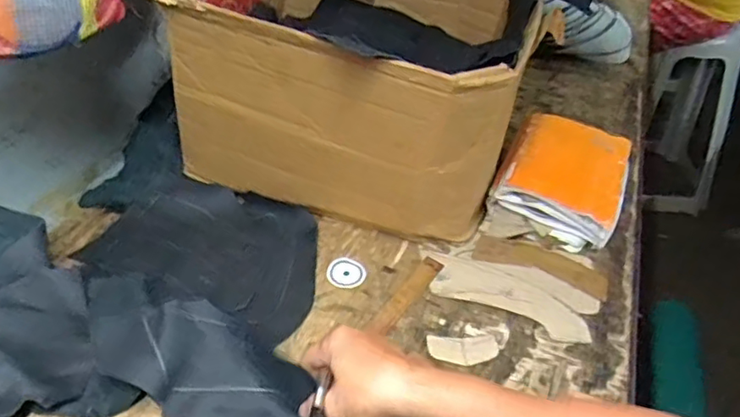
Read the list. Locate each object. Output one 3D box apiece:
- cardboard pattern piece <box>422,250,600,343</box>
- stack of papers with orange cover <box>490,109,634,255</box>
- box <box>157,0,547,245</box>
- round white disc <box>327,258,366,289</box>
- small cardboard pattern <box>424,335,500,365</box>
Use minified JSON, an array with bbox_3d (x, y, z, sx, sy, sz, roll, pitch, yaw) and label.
[{"bbox_3d":[0.142,0.083,0.612,0.177,0.008,0.078,19,45,17],"label":"cardboard pattern piece"},{"bbox_3d":[0.240,-0.043,0.725,0.144,0.061,0.200,18,42,22],"label":"stack of papers with orange cover"},{"bbox_3d":[0.002,-0.190,0.744,0.356,0.256,0.457,9,39,8],"label":"box"},{"bbox_3d":[-0.025,0.066,0.621,0.039,0.005,0.040,0,38,0],"label":"round white disc"},{"bbox_3d":[0.088,0.131,0.549,0.066,0.004,0.030,-1,38,-2],"label":"small cardboard pattern"}]

